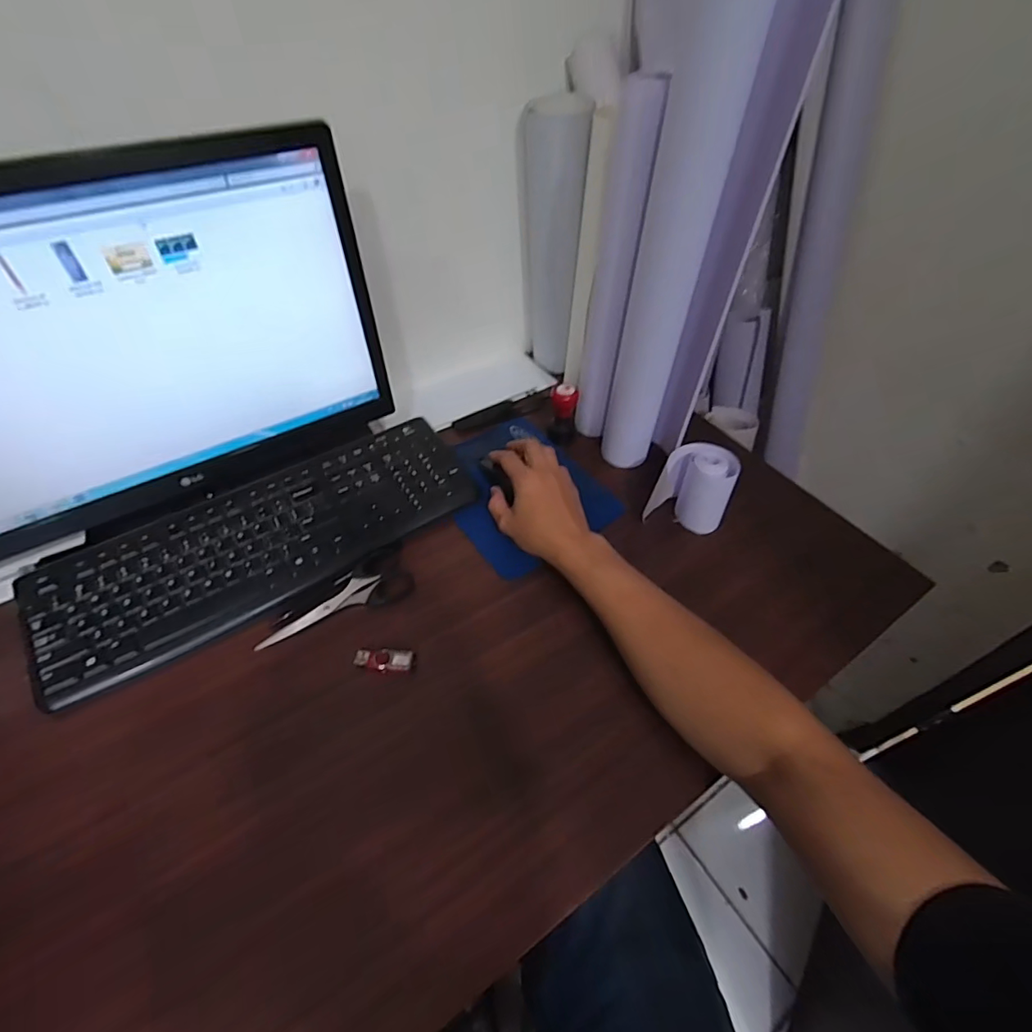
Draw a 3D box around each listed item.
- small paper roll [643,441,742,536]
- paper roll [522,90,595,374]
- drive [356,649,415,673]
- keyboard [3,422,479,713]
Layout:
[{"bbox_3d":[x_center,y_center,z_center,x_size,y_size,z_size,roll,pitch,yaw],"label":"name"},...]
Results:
[{"bbox_3d":[0.196,-0.031,0.565,0.083,0.093,0.065,16,52,12],"label":"small paper roll"},{"bbox_3d":[0.038,-0.332,0.654,0.081,0.313,0.063,2,53,-3],"label":"paper roll"},{"bbox_3d":[-0.121,0.130,0.461,0.054,0.010,0.020,1,49,-1],"label":"drive"},{"bbox_3d":[-0.256,0.020,0.532,0.431,0.021,0.147,-27,55,-23],"label":"keyboard"}]

